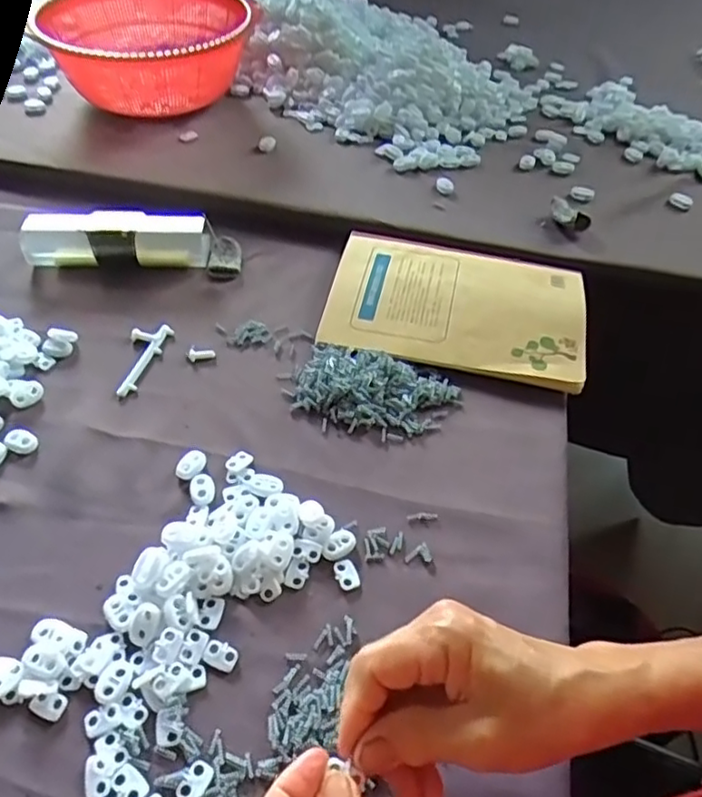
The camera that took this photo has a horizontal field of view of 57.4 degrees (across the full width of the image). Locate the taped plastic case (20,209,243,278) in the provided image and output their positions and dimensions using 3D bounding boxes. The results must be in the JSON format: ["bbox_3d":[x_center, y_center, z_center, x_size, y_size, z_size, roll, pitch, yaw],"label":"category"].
[{"bbox_3d":[-0.191,-0.139,0.561,0.184,0.036,0.047,2,49,-1],"label":"taped plastic case"}]

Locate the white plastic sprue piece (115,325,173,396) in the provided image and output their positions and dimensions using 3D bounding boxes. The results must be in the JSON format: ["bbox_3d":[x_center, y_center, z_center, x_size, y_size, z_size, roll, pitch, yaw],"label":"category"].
[{"bbox_3d":[-0.164,-0.032,0.492,0.028,0.006,0.074,11,50,8],"label":"white plastic sprue piece"}]

